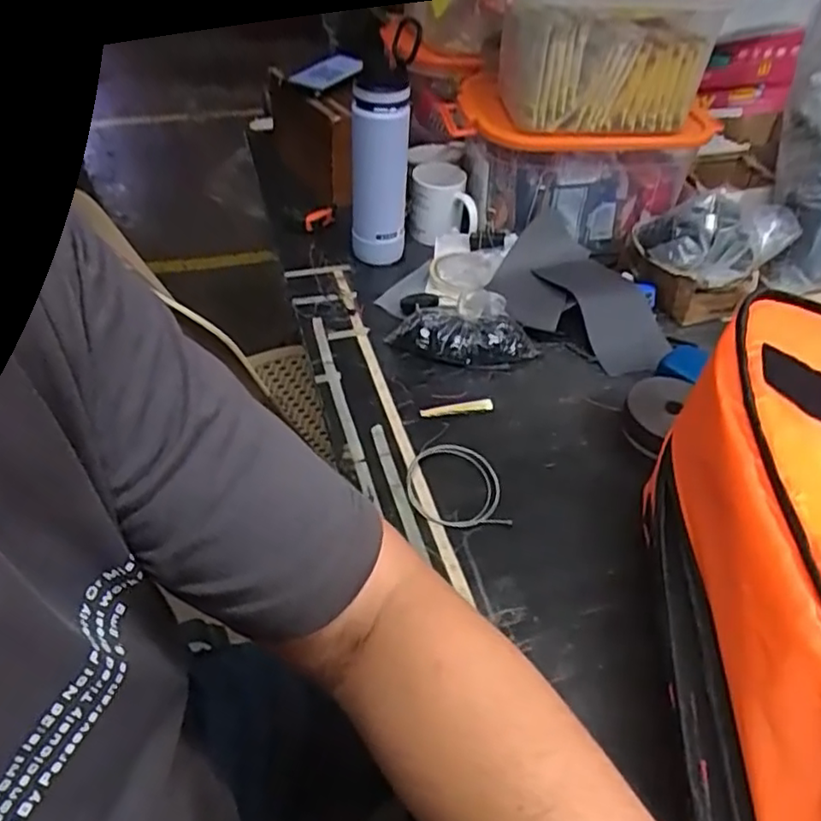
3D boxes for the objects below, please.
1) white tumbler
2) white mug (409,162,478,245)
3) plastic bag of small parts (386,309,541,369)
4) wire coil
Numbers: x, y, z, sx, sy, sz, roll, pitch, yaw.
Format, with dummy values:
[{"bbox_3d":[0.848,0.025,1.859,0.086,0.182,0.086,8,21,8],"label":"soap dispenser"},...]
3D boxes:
[{"bbox_3d":[-0.042,-0.325,0.882,0.078,0.255,0.072,0,44,-1],"label":"white tumbler"},{"bbox_3d":[0.047,-0.304,0.980,0.096,0.075,0.094,0,44,-1],"label":"white mug"},{"bbox_3d":[0.063,-0.089,0.811,0.181,0.048,0.067,11,45,10],"label":"plastic bag of small parts"},{"bbox_3d":[0.045,0.076,0.660,0.098,0.021,0.091,0,44,0],"label":"wire coil"}]

